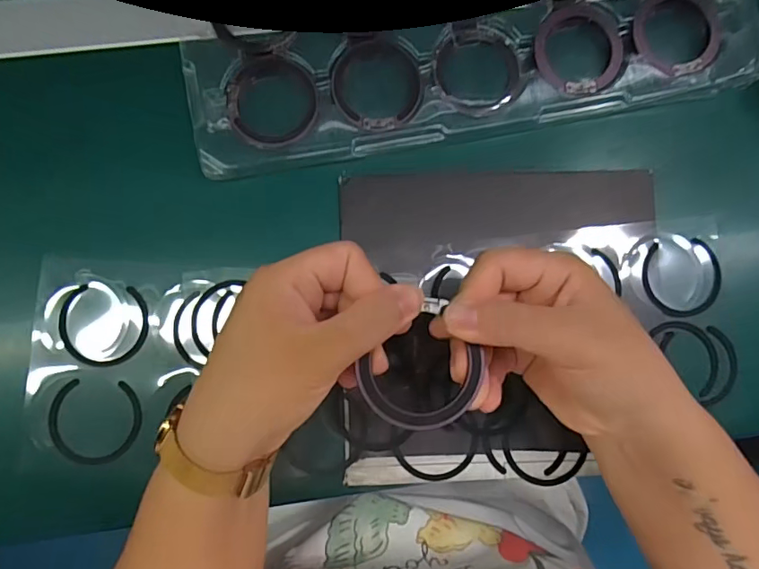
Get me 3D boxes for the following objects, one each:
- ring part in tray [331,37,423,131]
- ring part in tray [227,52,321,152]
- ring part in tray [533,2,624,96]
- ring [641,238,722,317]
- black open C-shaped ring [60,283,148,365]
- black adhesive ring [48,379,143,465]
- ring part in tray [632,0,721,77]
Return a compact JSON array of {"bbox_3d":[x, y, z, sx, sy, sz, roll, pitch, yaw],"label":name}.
[{"bbox_3d":[-0.001,-0.129,0.320,0.057,0.004,0.061,-6,87,-4],"label":"ring part in tray"},{"bbox_3d":[-0.067,-0.115,0.315,0.055,0.004,0.061,-8,87,-4],"label":"ring part in tray"},{"bbox_3d":[0.130,-0.154,0.328,0.057,0.004,0.059,-12,87,-4],"label":"ring part in tray"},{"bbox_3d":[0.197,-0.004,0.326,0.054,0.006,0.049,-7,87,-4],"label":"ring"},{"bbox_3d":[-0.169,0.026,0.311,0.052,0.006,0.048,4,86,-3],"label":"black open C-shaped ring"},{"bbox_3d":[-0.171,0.083,0.303,0.054,0.004,0.049,4,86,-3],"label":"black adhesive ring"},{"bbox_3d":[0.195,-0.165,0.330,0.056,0.006,0.058,0,87,-3],"label":"ring part in tray"}]

